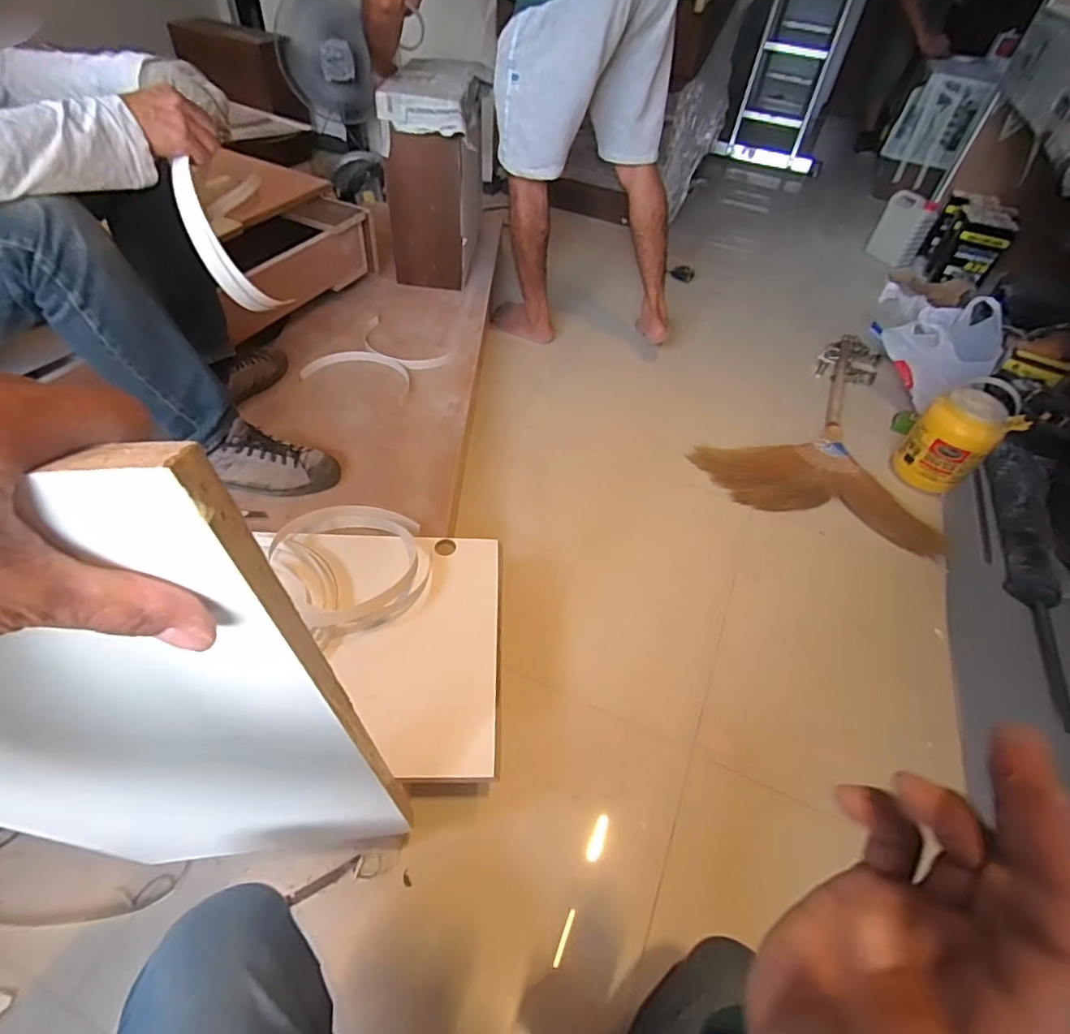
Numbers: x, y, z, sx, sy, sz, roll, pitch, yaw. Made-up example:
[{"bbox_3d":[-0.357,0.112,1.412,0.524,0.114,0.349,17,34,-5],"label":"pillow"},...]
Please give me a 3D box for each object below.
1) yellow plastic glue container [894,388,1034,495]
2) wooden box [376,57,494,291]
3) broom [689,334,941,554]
[{"bbox_3d":[0.975,-0.179,1.292,0.177,0.201,0.178,-33,61,-31],"label":"yellow plastic glue container"},{"bbox_3d":[-0.248,-0.902,1.474,0.239,0.436,0.366,4,49,-3],"label":"wooden box"},{"bbox_3d":[0.778,-0.271,1.474,0.551,0.066,0.818,24,51,13],"label":"broom"}]

